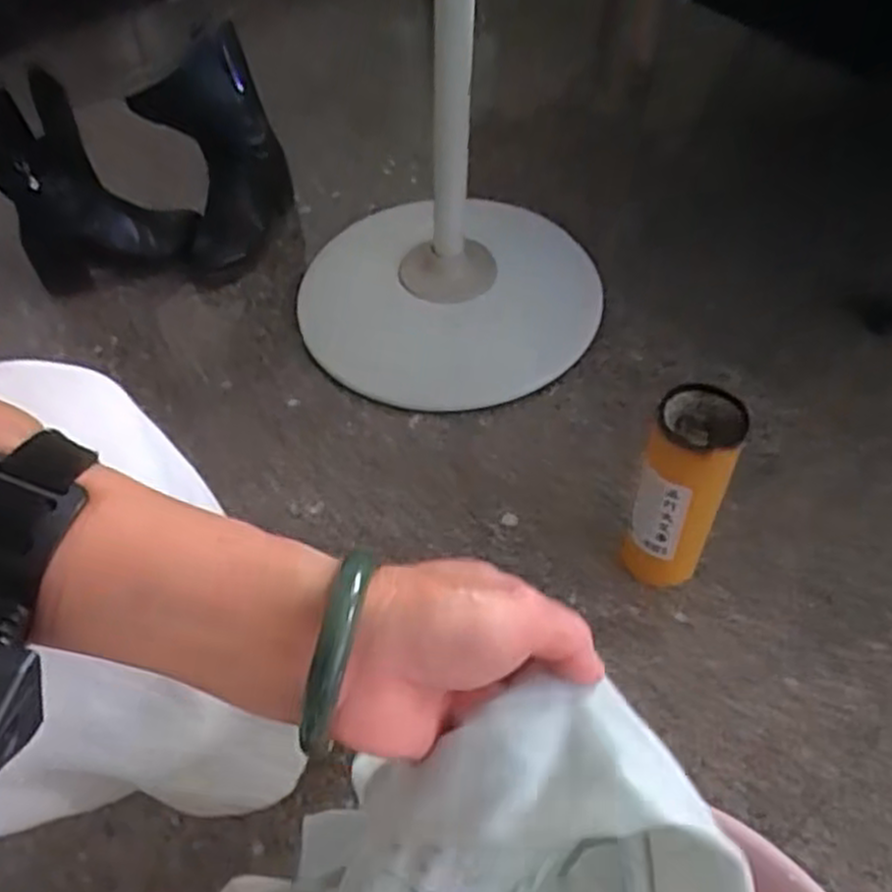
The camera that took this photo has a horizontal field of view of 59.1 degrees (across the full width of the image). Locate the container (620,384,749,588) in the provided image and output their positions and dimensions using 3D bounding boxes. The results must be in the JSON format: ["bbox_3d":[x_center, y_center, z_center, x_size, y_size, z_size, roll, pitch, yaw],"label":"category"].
[{"bbox_3d":[0.209,0.052,0.713,0.074,0.230,0.063,24,57,20],"label":"container"}]

